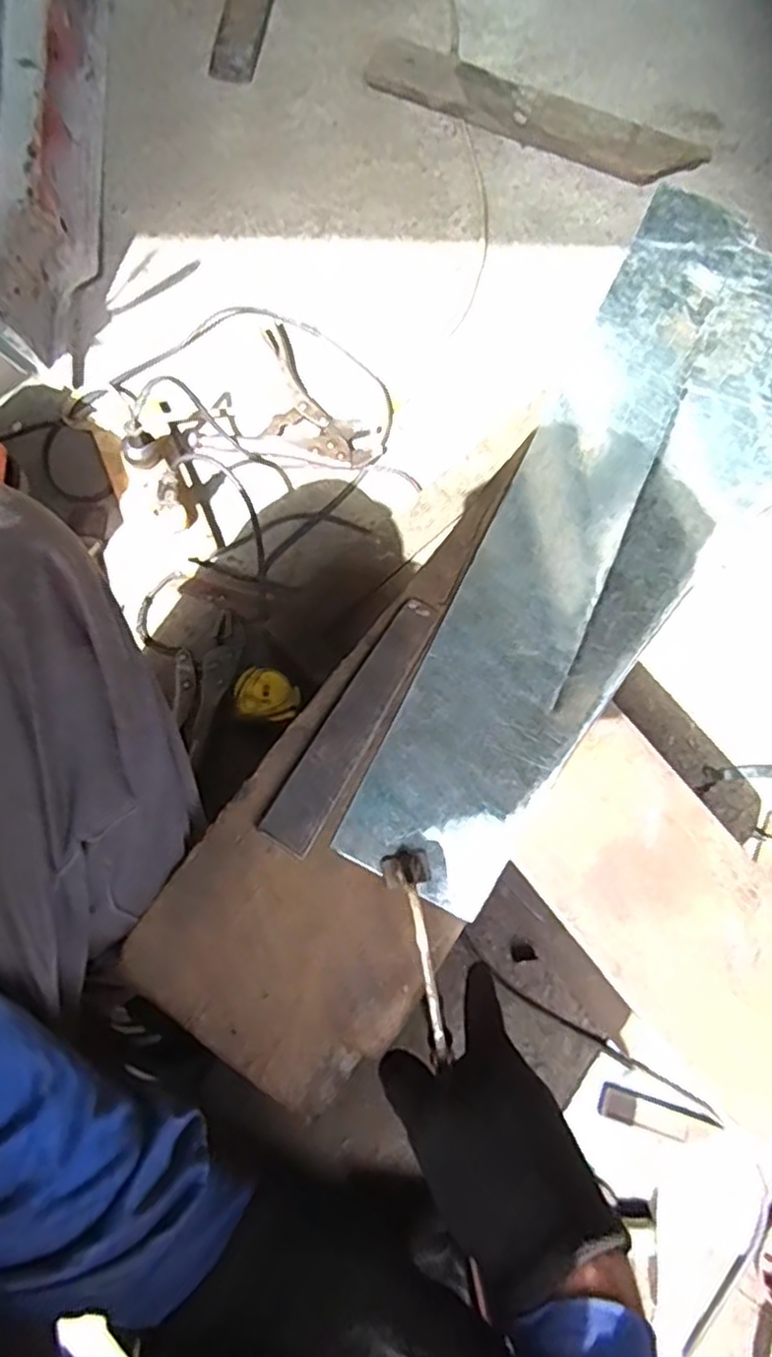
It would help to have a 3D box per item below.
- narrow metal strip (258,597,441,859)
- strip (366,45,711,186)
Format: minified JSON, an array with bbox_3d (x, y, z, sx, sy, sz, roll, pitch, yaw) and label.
[{"bbox_3d":[-0.019,0.026,0.436,0.031,0.007,0.173,30,77,7],"label":"narrow metal strip"},{"bbox_3d":[0.190,-0.721,0.904,0.430,0.029,0.072,21,76,5],"label":"strip"}]

